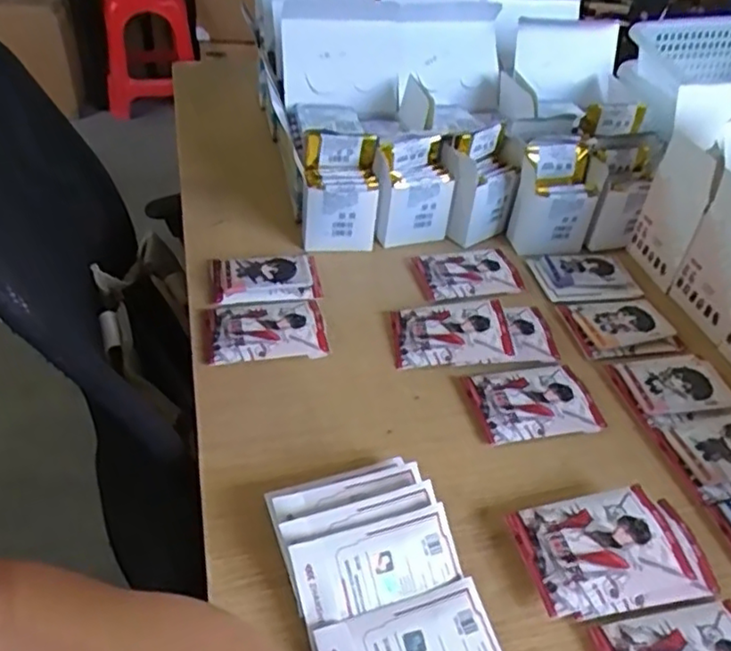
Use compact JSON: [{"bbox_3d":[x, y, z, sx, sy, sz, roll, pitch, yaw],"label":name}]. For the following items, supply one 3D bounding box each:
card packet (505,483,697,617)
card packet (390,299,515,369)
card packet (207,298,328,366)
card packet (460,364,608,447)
[{"bbox_3d":[0.154,0.145,0.434,0.101,0.008,0.070,-11,44,-11],"label":"card packet"},{"bbox_3d":[0.077,0.005,0.595,0.102,0.010,0.067,-8,52,1],"label":"card packet"},{"bbox_3d":[-0.091,0.003,0.591,0.105,0.014,0.074,-5,41,-11],"label":"card packet"},{"bbox_3d":[0.140,0.063,0.547,0.102,0.008,0.073,-5,41,-11],"label":"card packet"}]

